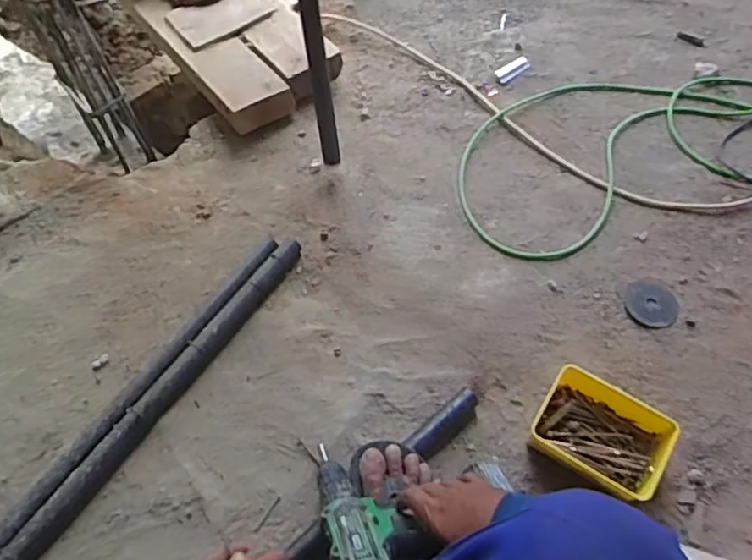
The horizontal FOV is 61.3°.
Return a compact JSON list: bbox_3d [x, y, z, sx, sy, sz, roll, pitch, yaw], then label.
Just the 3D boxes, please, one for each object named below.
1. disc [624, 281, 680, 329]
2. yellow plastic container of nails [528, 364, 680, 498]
[{"bbox_3d":[0.408,0.037,0.938,0.076,0.004,0.072,0,67,1],"label":"disc"},{"bbox_3d":[0.288,0.199,0.812,0.157,0.060,0.117,28,65,18],"label":"yellow plastic container of nails"}]

